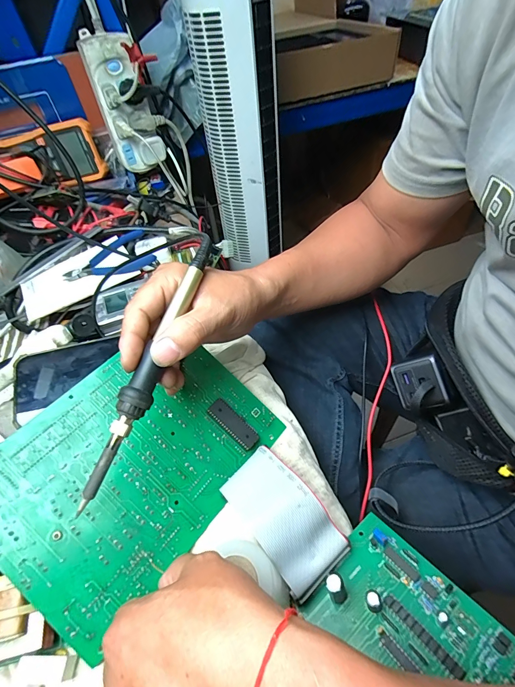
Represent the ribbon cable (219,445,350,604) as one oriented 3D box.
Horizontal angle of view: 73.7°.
[{"bbox_3d":[0.017,0.128,0.259,0.050,0.031,0.094,-35,55,-22],"label":"ribbon cable"}]

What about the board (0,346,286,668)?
[{"bbox_3d":[-0.098,0.091,0.281,0.156,0.011,0.214,44,61,4],"label":"board"}]

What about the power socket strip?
[{"bbox_3d":[-0.205,-0.370,0.545,0.077,0.182,0.049,-27,52,-16],"label":"power socket strip"}]

